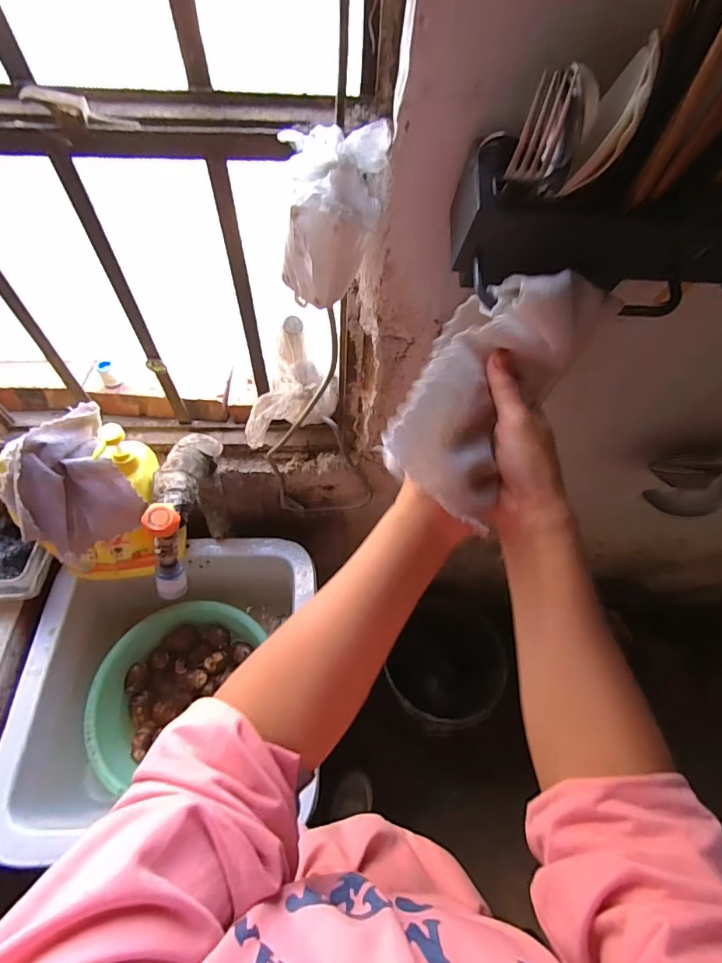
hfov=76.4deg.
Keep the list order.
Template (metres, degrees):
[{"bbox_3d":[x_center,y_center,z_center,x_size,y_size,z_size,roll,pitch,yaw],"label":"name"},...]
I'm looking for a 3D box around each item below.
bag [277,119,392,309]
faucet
[{"bbox_3d":[-0.024,-0.220,0.389,0.082,0.126,0.059,2,60,-2],"label":"bag"},{"bbox_3d":[-0.265,0.036,0.657,0.073,0.144,0.217,10,60,3],"label":"faucet"}]

